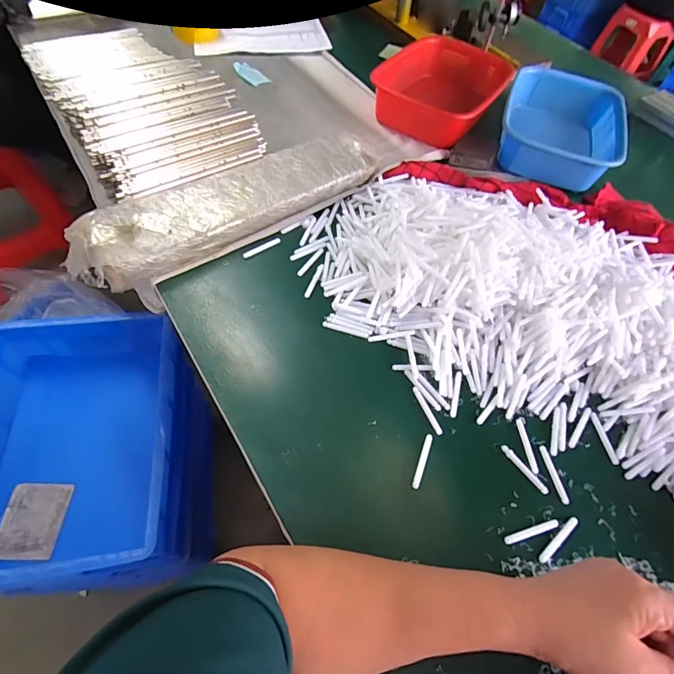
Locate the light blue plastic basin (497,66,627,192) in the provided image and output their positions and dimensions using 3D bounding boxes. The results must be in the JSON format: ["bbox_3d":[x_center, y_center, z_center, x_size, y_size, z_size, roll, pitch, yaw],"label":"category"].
[{"bbox_3d":[0.407,-0.389,0.732,0.203,0.077,0.254,21,58,6],"label":"light blue plastic basin"}]

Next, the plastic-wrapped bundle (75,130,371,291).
[{"bbox_3d":[-0.142,-0.195,0.566,0.446,0.051,0.104,-31,66,-21],"label":"plastic-wrapped bundle"}]

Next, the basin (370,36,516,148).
[{"bbox_3d":[0.199,-0.472,0.775,0.207,0.106,0.257,23,58,7],"label":"basin"}]

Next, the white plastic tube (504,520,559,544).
[{"bbox_3d":[0.193,0.193,0.388,0.059,0.004,0.007,-12,60,-12],"label":"white plastic tube"}]

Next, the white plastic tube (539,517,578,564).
[{"bbox_3d":[0.218,0.198,0.384,0.061,0.004,0.008,-33,67,-22],"label":"white plastic tube"}]

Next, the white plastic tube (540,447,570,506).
[{"bbox_3d":[0.232,0.146,0.419,0.008,0.004,0.059,-7,59,-9],"label":"white plastic tube"}]

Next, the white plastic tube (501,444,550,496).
[{"bbox_3d":[0.201,0.141,0.419,0.008,0.004,0.060,-31,66,-21],"label":"white plastic tube"}]

